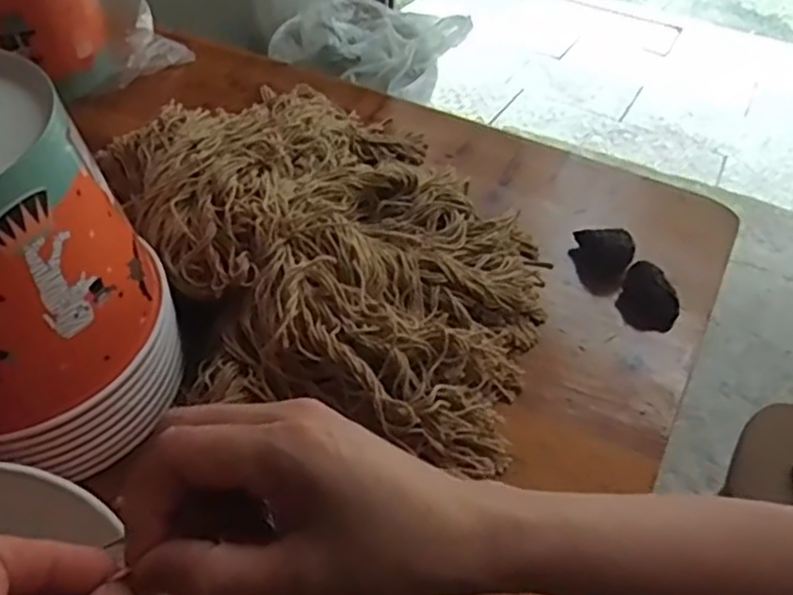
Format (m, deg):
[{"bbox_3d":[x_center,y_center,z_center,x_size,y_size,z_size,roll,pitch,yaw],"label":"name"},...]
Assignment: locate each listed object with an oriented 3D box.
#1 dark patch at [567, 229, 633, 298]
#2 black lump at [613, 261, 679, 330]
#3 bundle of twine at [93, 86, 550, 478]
[{"bbox_3d":[0.145,-0.029,0.518,0.042,0.033,0.037,20,51,16],"label":"dark patch"},{"bbox_3d":[0.175,-0.002,0.495,0.041,0.029,0.036,24,52,19],"label":"black lump"},{"bbox_3d":[-0.029,-0.032,0.486,0.250,0.074,0.345,-19,52,-18],"label":"bundle of twine"}]

